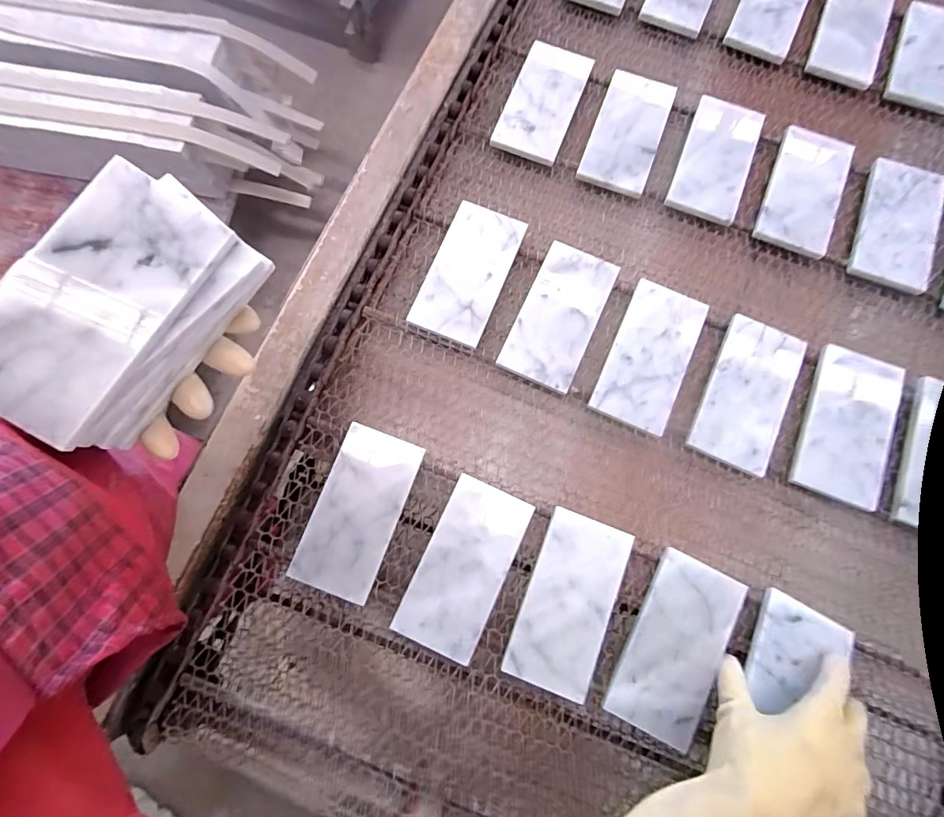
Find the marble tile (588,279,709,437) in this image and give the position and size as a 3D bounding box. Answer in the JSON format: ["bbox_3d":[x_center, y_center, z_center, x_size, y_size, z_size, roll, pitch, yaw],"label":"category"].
[{"bbox_3d":[0.188,-0.056,0.478,0.080,0.008,0.157,26,77,2],"label":"marble tile"}]

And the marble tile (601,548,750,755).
[{"bbox_3d":[0.188,0.218,0.416,0.081,0.015,0.154,25,76,6],"label":"marble tile"}]

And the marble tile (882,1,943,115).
[{"bbox_3d":[0.587,-0.454,0.584,0.084,0.015,0.168,25,76,6],"label":"marble tile"}]

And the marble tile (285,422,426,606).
[{"bbox_3d":[-0.110,0.099,0.439,0.078,0.005,0.155,21,80,3],"label":"marble tile"}]

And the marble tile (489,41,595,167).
[{"bbox_3d":[0.086,-0.373,0.549,0.079,0.010,0.166,20,73,6],"label":"marble tile"}]

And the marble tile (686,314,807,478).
[{"bbox_3d":[0.287,-0.016,0.476,0.080,0.019,0.158,24,76,6],"label":"marble tile"}]

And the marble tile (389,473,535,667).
[{"bbox_3d":[-0.007,0.148,0.425,0.077,0.015,0.152,24,75,6],"label":"marble tile"}]

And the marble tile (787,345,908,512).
[{"bbox_3d":[0.387,0.018,0.466,0.086,0.015,0.156,21,75,5],"label":"marble tile"}]

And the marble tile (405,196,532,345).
[{"bbox_3d":[-0.003,-0.150,0.492,0.079,0.010,0.158,20,77,3],"label":"marble tile"}]

